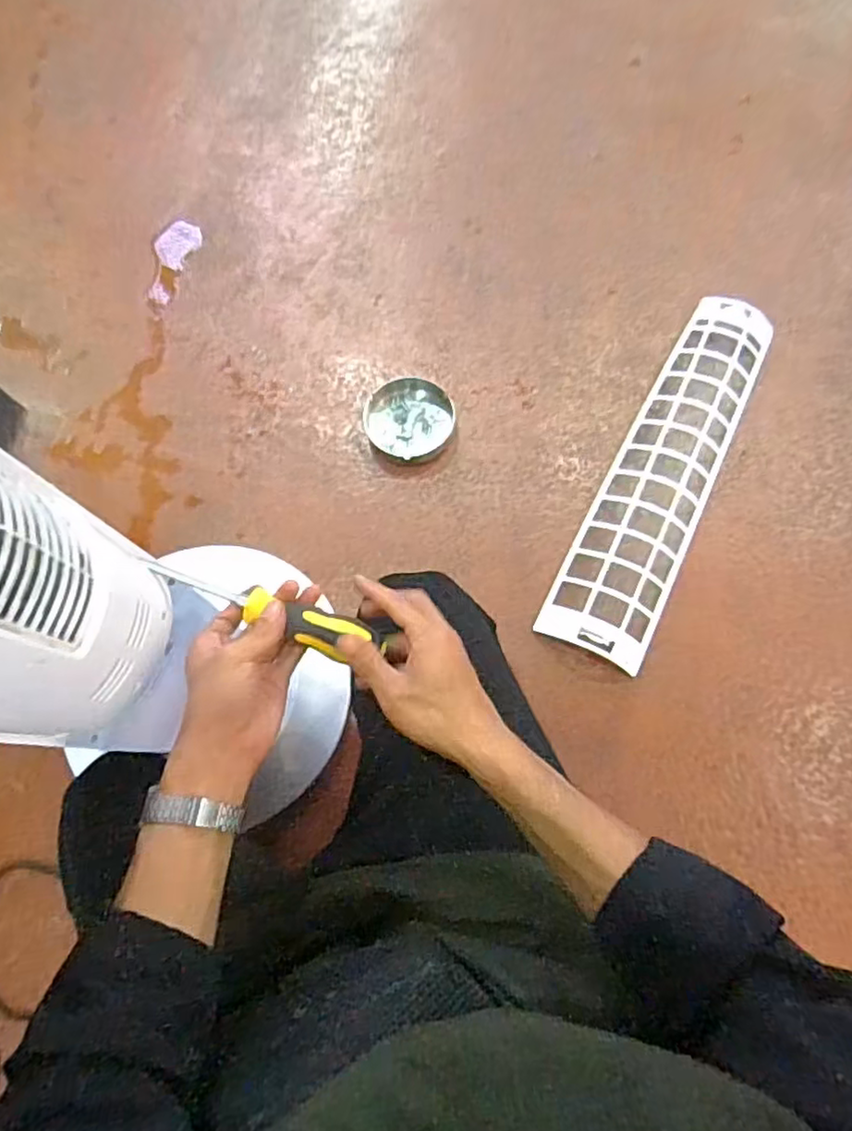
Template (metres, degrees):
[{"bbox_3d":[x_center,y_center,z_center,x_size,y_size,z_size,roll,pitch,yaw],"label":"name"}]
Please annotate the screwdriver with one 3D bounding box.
[{"bbox_3d":[-0.122,0.032,0.483,0.200,0.029,0.031,17,73,20],"label":"screwdriver"}]

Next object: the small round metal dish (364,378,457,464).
[{"bbox_3d":[-0.023,-0.203,0.903,0.128,0.043,0.119,-5,73,-1],"label":"small round metal dish"}]

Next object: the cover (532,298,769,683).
[{"bbox_3d":[0.314,-0.128,0.851,0.133,0.048,0.537,25,75,8],"label":"cover"}]

